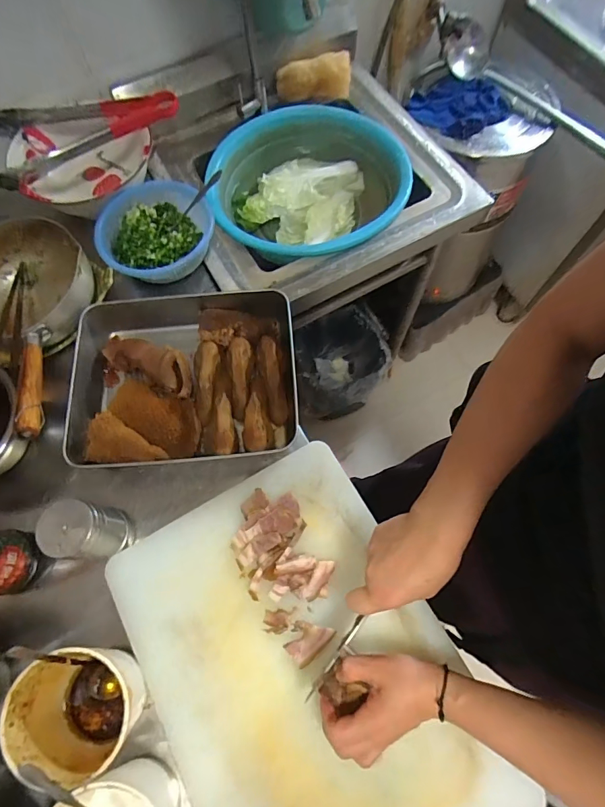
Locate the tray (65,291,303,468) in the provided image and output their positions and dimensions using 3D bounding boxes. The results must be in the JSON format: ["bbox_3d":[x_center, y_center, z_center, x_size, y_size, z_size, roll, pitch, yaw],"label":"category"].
[{"bbox_3d":[-0.169,-0.034,0.596,0.314,0.066,0.248,-5,69,0],"label":"tray"}]

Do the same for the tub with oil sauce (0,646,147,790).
[{"bbox_3d":[-0.228,0.314,0.434,0.112,0.094,0.103,-1,69,2],"label":"tub with oil sauce"}]

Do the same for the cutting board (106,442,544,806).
[{"bbox_3d":[-0.001,0.288,0.461,0.307,0.024,0.430,-30,71,-9],"label":"cutting board"}]

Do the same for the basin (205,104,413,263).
[{"bbox_3d":[0.011,-0.397,0.798,0.365,0.109,0.342,3,69,3],"label":"basin"}]

